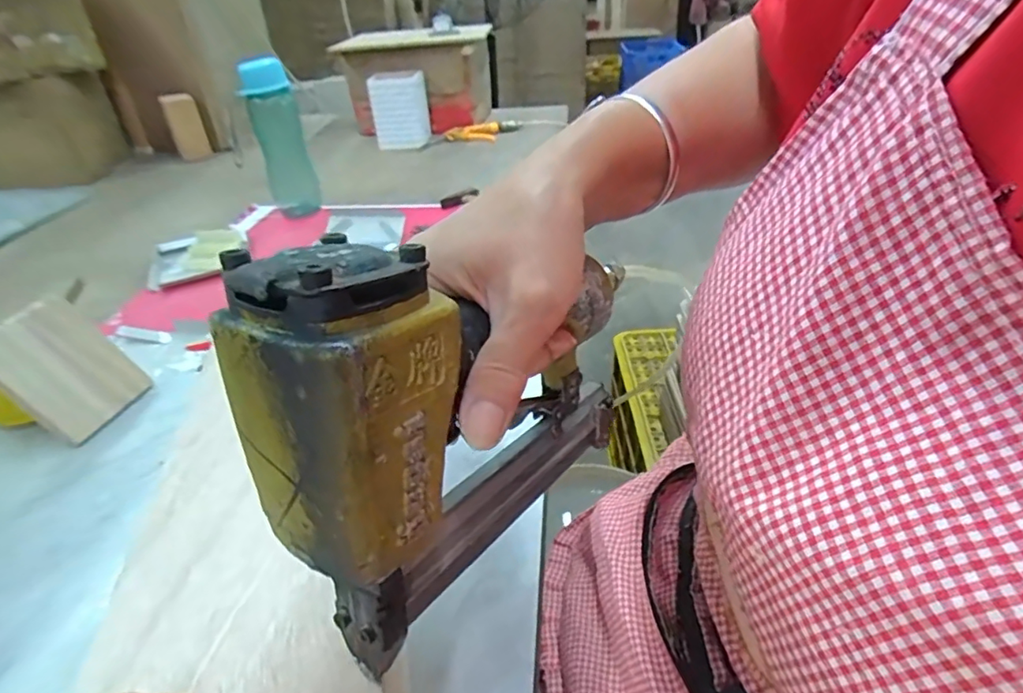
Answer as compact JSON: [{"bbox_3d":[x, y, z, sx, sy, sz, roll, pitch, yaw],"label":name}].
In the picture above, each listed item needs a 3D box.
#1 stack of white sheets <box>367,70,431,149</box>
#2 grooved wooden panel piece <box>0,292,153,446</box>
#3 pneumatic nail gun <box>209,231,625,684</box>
[{"bbox_3d":[-0.253,-0.543,1.274,0.145,0.155,0.026,-27,40,-31],"label":"stack of white sheets"},{"bbox_3d":[-0.397,0.017,0.497,0.015,0.114,0.095,-28,22,31],"label":"grooved wooden panel piece"},{"bbox_3d":[-0.003,0.011,0.244,0.059,0.169,0.222,24,44,30],"label":"pneumatic nail gun"}]

